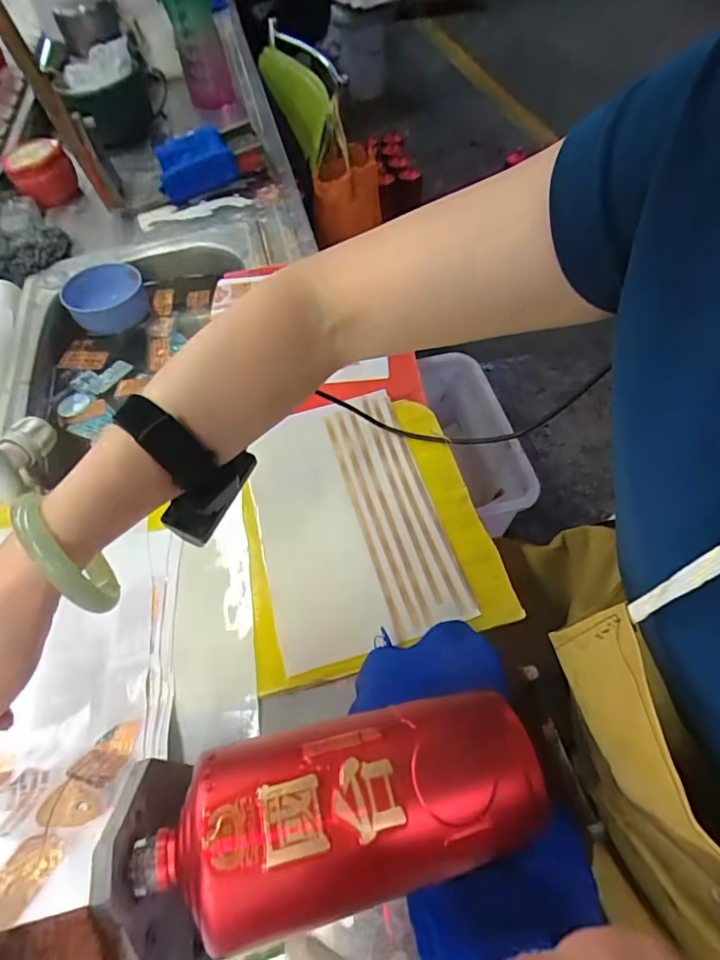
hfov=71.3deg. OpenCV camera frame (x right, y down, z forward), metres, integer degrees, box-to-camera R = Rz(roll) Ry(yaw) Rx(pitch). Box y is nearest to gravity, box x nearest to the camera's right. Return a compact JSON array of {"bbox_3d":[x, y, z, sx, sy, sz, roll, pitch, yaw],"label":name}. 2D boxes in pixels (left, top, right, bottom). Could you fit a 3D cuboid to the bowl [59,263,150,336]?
[{"bbox_3d":[-0.368,-0.263,0.738,0.109,0.065,0.088,-29,59,-15],"label":"bowl"}]

